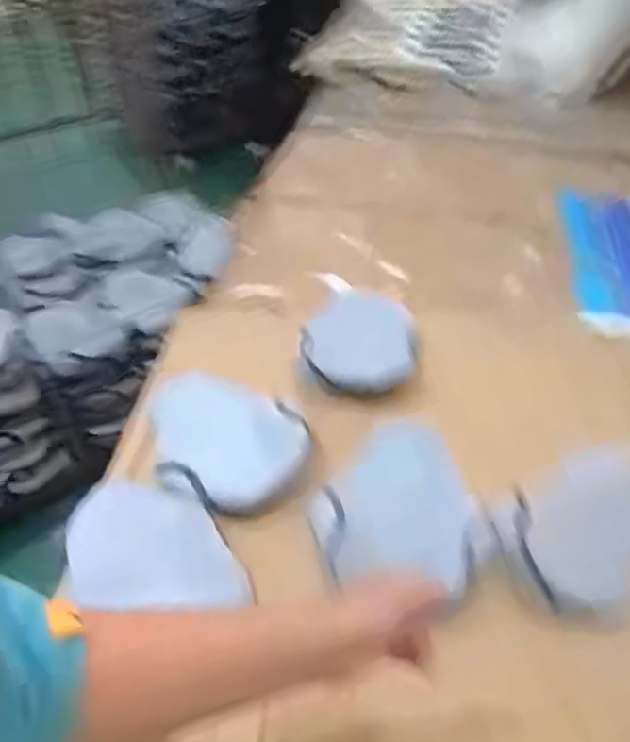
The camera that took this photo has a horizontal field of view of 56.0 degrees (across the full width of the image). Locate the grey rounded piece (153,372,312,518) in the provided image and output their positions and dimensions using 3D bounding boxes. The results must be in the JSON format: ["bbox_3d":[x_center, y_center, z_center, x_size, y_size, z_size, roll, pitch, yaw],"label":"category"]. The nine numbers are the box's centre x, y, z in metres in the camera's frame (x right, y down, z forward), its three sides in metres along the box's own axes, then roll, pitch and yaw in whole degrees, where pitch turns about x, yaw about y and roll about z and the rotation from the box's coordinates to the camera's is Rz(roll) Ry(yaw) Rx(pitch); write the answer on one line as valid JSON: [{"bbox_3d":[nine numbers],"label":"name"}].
[{"bbox_3d":[-0.139,0.084,0.844,0.196,0.065,0.268,-31,55,-25],"label":"grey rounded piece"}]

